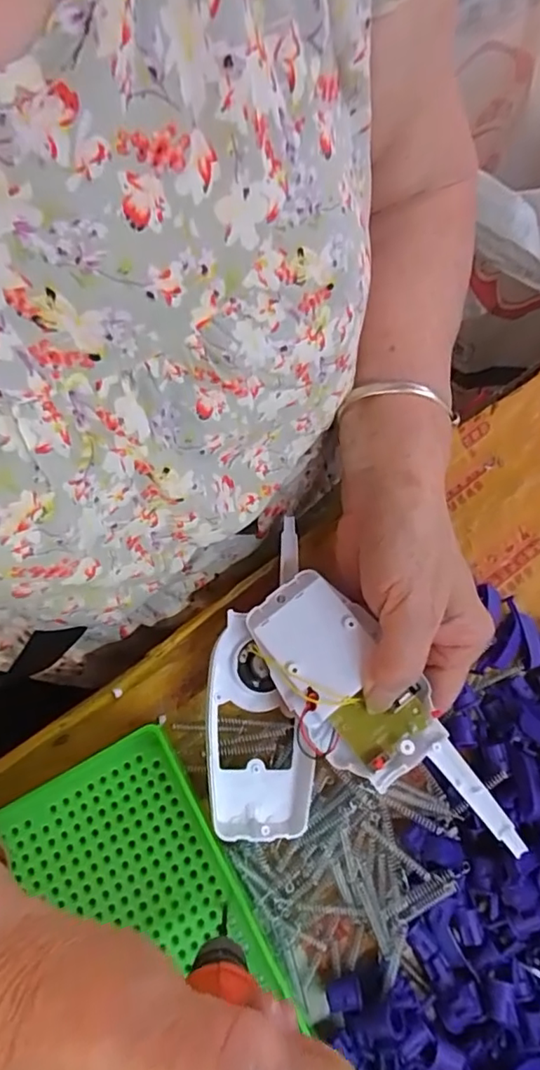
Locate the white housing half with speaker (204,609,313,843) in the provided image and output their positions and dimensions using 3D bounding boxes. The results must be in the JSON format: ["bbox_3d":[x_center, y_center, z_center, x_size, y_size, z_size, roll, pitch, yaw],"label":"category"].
[{"bbox_3d":[-0.009,0.098,0.297,0.051,0.026,0.110,-7,75,-4],"label":"white housing half with speaker"}]

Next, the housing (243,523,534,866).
[{"bbox_3d":[0.043,0.083,0.290,0.063,0.027,0.185,-36,77,-12],"label":"housing"}]

